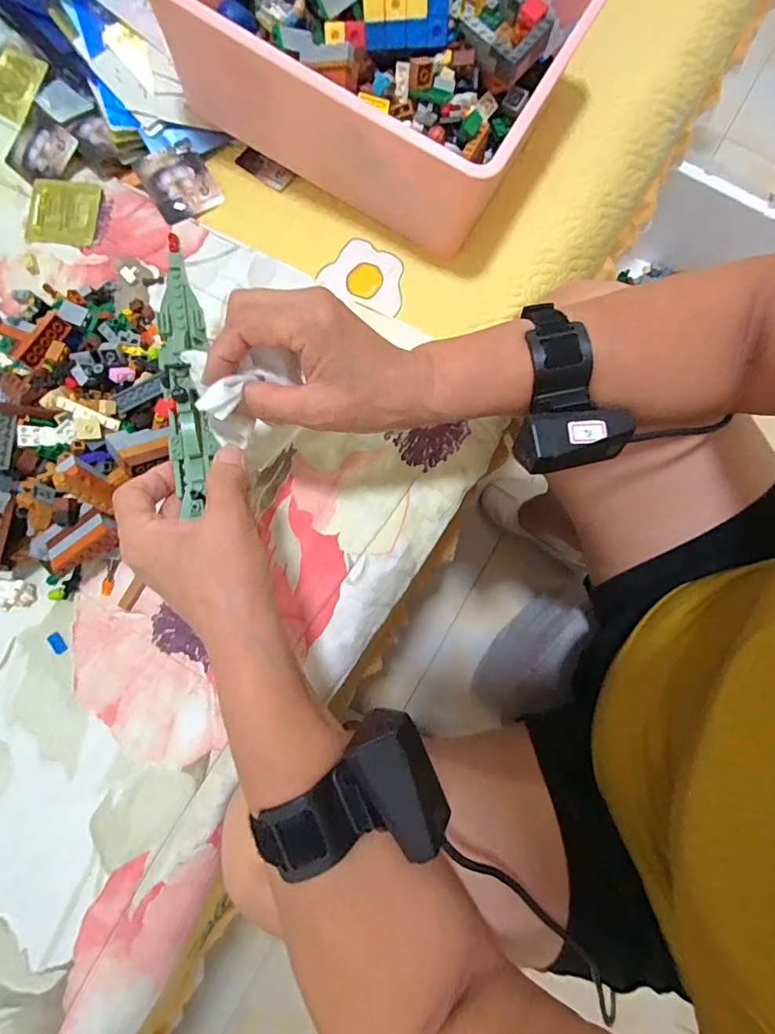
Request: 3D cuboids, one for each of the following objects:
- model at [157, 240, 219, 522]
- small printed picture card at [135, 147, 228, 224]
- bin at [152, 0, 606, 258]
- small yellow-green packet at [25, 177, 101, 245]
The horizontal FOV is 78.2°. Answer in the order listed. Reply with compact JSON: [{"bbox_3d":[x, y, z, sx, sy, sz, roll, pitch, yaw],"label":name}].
[{"bbox_3d":[-0.129,-0.095,0.299,0.029,0.022,0.194,-10,76,-2],"label":"model"},{"bbox_3d":[-0.193,-0.311,0.444,0.059,0.008,0.065,-29,94,-7],"label":"small printed picture card"},{"bbox_3d":[-0.006,-0.404,0.400,0.310,0.125,0.241,29,81,5],"label":"bin"},{"bbox_3d":[-0.300,-0.283,0.440,0.068,0.006,0.062,7,79,1],"label":"small yellow-green packet"}]

